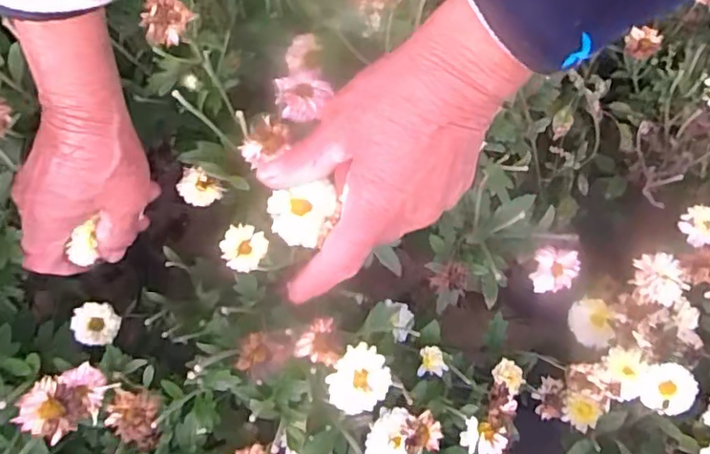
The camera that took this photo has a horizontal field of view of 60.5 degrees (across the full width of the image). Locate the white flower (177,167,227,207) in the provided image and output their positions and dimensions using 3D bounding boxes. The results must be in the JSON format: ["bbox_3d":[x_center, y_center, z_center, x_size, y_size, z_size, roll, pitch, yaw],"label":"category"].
[{"bbox_3d":[-0.100,-0.025,0.392,0.027,0.012,0.022,30,90,-16],"label":"white flower"}]

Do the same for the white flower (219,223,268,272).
[{"bbox_3d":[-0.064,0.012,0.351,0.024,0.010,0.025,0,77,0],"label":"white flower"}]

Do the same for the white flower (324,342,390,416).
[{"bbox_3d":[0.002,0.081,0.322,0.030,0.006,0.035,31,79,7],"label":"white flower"}]

